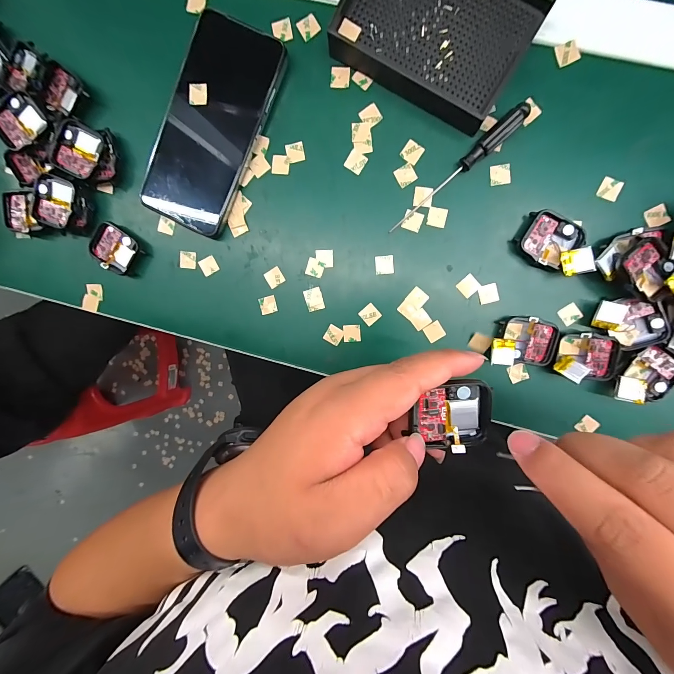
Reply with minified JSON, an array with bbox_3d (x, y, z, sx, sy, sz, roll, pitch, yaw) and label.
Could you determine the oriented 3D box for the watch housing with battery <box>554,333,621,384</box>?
[{"bbox_3d":[0.204,0.017,0.253,0.045,0.022,0.037,3,97,5],"label":"watch housing with battery"}]

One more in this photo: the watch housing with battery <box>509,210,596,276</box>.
[{"bbox_3d":[0.174,-0.073,0.247,0.057,0.018,0.039,29,98,1],"label":"watch housing with battery"}]

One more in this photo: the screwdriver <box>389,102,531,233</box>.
[{"bbox_3d":[0.098,-0.132,0.250,0.129,0.014,0.013,-43,91,8],"label":"screwdriver"}]

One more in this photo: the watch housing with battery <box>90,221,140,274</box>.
[{"bbox_3d":[-0.207,-0.083,0.286,0.045,0.013,0.037,36,98,0],"label":"watch housing with battery"}]

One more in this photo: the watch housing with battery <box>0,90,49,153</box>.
[{"bbox_3d":[-0.267,-0.181,0.262,0.041,0.015,0.035,-34,92,8],"label":"watch housing with battery"}]

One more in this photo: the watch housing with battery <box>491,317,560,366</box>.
[{"bbox_3d":[0.156,0.004,0.259,0.052,0.017,0.039,4,97,5],"label":"watch housing with battery"}]

